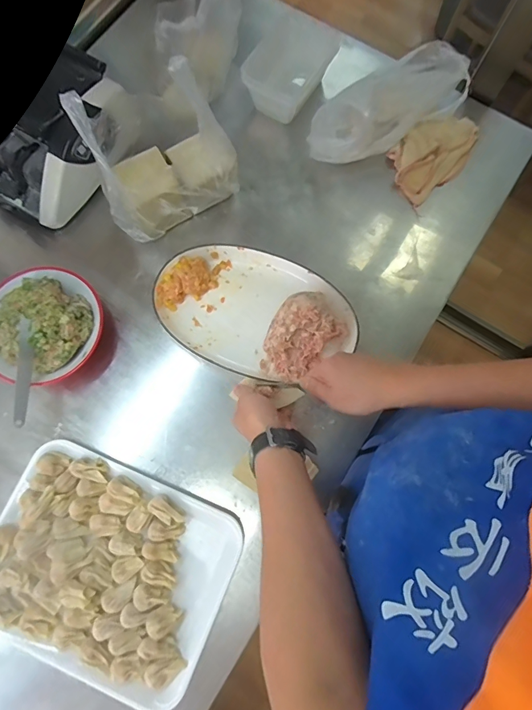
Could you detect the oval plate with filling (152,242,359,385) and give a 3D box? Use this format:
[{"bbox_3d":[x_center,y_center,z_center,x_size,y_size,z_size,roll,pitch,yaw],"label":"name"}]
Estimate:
[{"bbox_3d":[-0.018,-0.071,0.603,0.295,0.077,0.193,28,78,5],"label":"oval plate with filling"}]

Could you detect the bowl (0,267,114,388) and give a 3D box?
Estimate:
[{"bbox_3d":[-0.317,-0.038,0.588,0.155,0.113,0.165,0,77,-1],"label":"bowl"}]

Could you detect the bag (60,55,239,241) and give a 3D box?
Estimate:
[{"bbox_3d":[-0.144,-0.281,0.560,0.193,0.235,0.095,-27,79,-7],"label":"bag"}]

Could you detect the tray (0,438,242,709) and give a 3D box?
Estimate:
[{"bbox_3d":[-0.215,0.282,0.538,0.313,0.037,0.247,23,77,4],"label":"tray"}]

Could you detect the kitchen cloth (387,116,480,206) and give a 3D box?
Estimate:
[{"bbox_3d":[0.298,-0.353,0.708,0.186,0.036,0.107,-37,80,-9],"label":"kitchen cloth"}]

